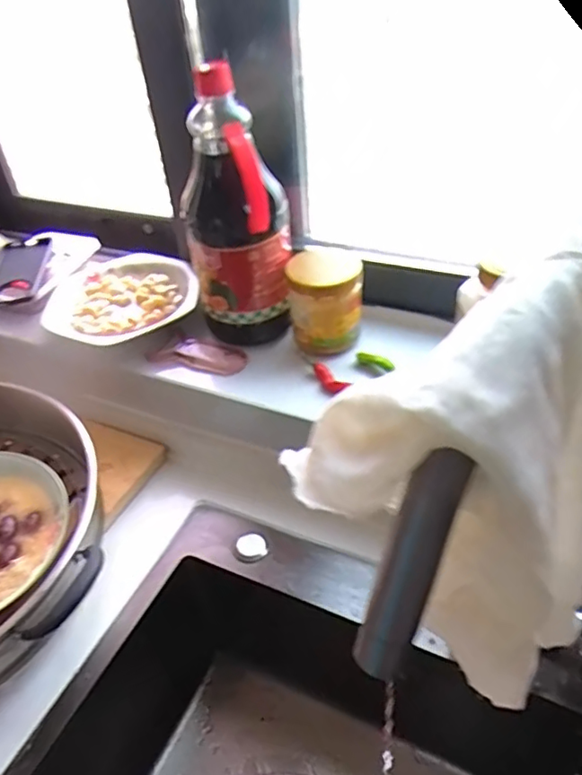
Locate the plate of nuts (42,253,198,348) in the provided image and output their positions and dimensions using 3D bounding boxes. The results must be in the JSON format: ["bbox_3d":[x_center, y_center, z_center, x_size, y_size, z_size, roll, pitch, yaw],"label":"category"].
[{"bbox_3d":[-0.221,-0.118,0.755,0.186,0.035,0.188,-3,40,3],"label":"plate of nuts"}]

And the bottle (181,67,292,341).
[{"bbox_3d":[-0.060,-0.188,0.629,0.108,0.275,0.113,-8,40,-3],"label":"bottle"}]

